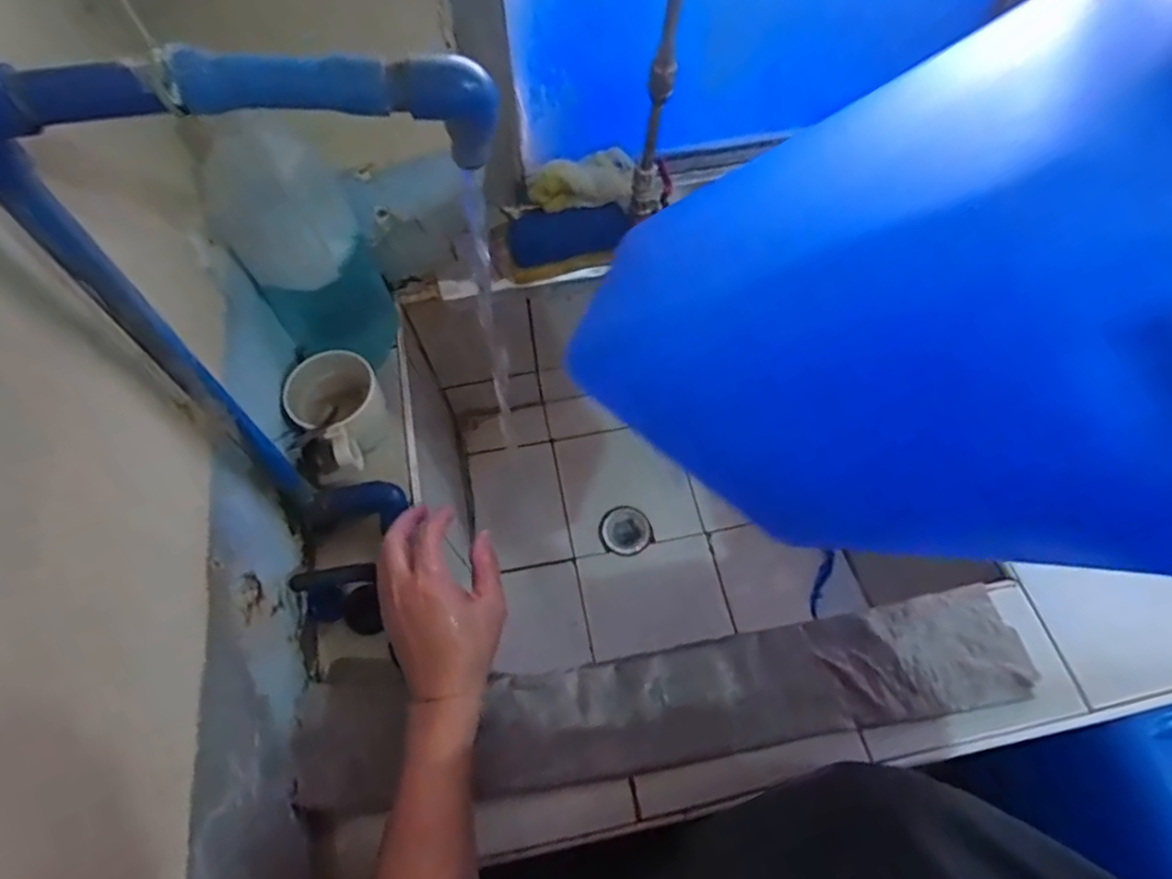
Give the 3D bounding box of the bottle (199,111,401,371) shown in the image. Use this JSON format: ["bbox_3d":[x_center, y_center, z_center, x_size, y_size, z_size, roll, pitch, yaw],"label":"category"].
[{"bbox_3d":[-0.274,-0.184,0.621,0.116,0.284,0.103,-25,65,-12],"label":"bottle"}]

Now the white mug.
[{"bbox_3d":[-0.243,-0.030,0.637,0.106,0.077,0.092,39,70,19],"label":"white mug"}]

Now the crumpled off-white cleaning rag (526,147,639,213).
[{"bbox_3d":[-0.005,-0.319,0.758,0.125,0.045,0.062,-2,63,0],"label":"crumpled off-white cleaning rag"}]

